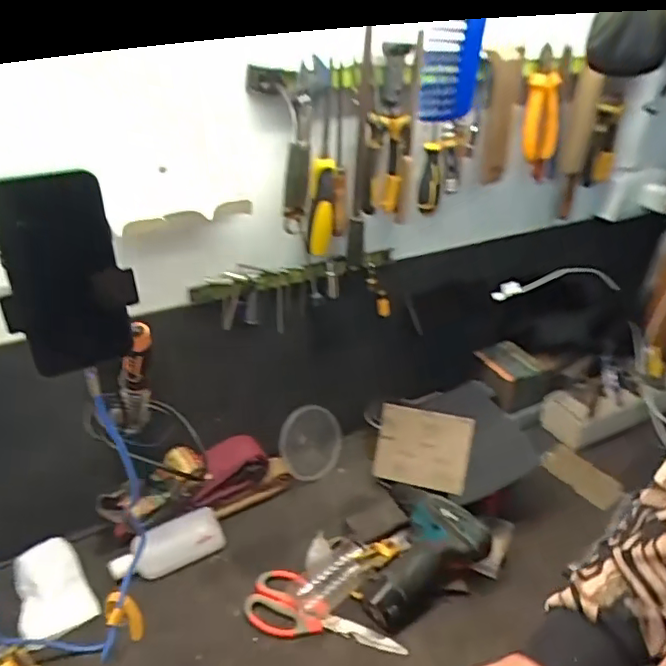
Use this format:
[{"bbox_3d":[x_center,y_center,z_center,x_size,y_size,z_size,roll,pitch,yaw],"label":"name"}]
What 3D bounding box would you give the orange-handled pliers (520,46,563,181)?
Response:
[{"bbox_3d":[0.289,-0.296,0.807,0.066,0.180,0.020,-26,39,-21],"label":"orange-handled pliers"}]

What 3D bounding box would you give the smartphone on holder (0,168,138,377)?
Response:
[{"bbox_3d":[-0.196,-0.042,0.425,0.085,0.143,0.022,-14,34,-22],"label":"smartphone on holder"}]

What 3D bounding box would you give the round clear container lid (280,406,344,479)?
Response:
[{"bbox_3d":[-0.031,0.177,0.935,0.118,0.113,0.025,31,-15,-35],"label":"round clear container lid"}]

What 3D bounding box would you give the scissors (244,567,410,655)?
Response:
[{"bbox_3d":[-0.011,0.358,0.726,0.202,0.022,0.078,13,34,19],"label":"scissors"}]

